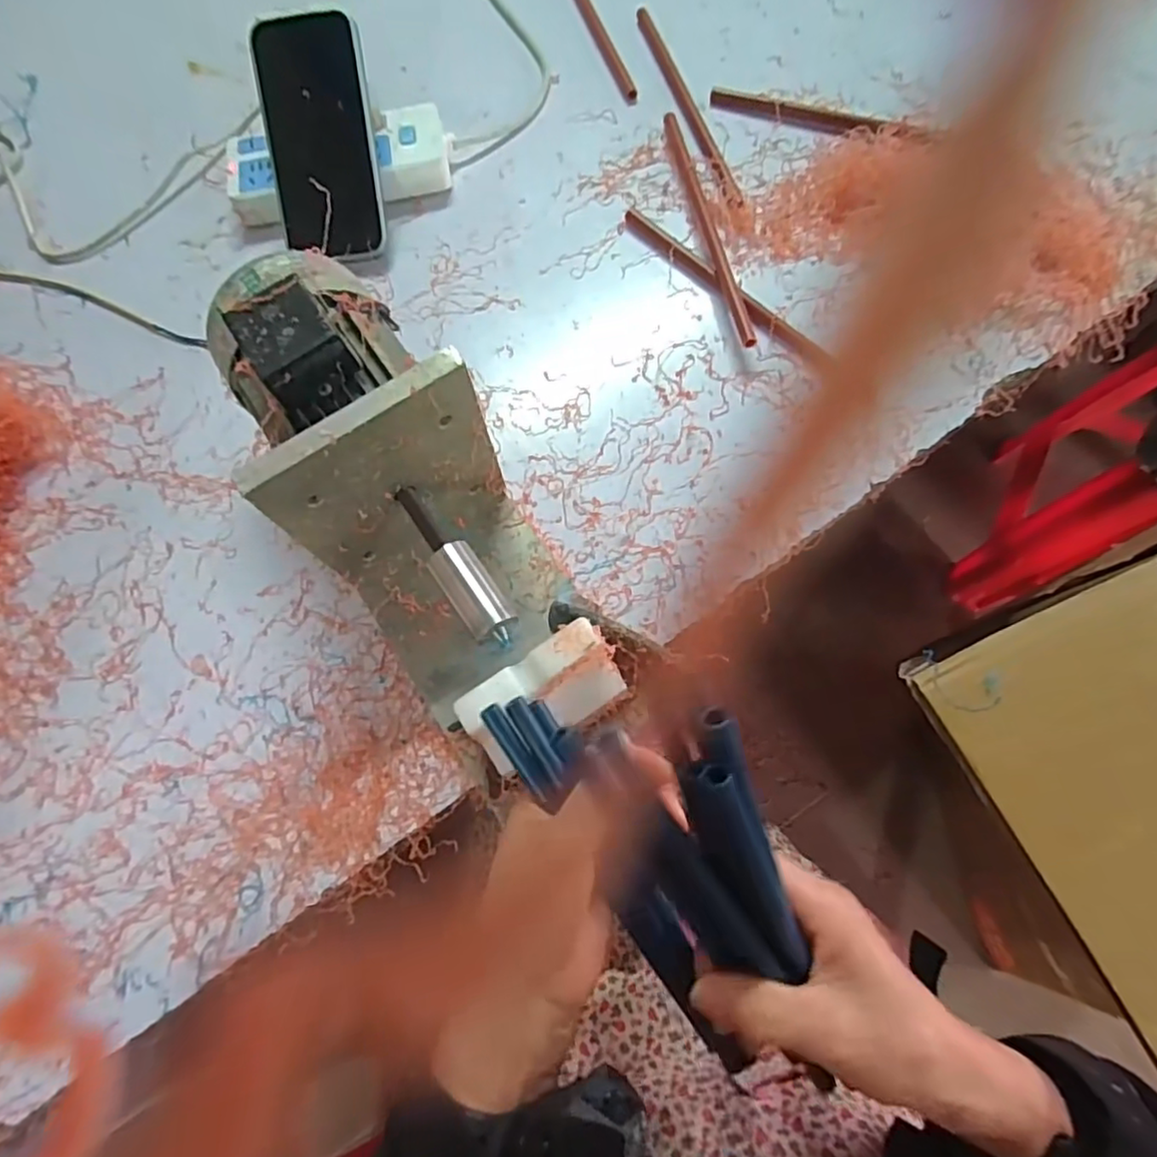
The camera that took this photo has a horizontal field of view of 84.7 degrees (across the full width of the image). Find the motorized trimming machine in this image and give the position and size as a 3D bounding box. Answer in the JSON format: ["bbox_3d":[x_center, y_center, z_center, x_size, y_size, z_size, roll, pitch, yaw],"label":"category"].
[{"bbox_3d":[-0.092,-0.040,0.343,0.108,0.141,0.273,-31,73,-8],"label":"motorized trimming machine"}]

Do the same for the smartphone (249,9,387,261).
[{"bbox_3d":[-0.188,-0.317,0.462,0.078,0.009,0.153,-3,106,1],"label":"smartphone"}]

